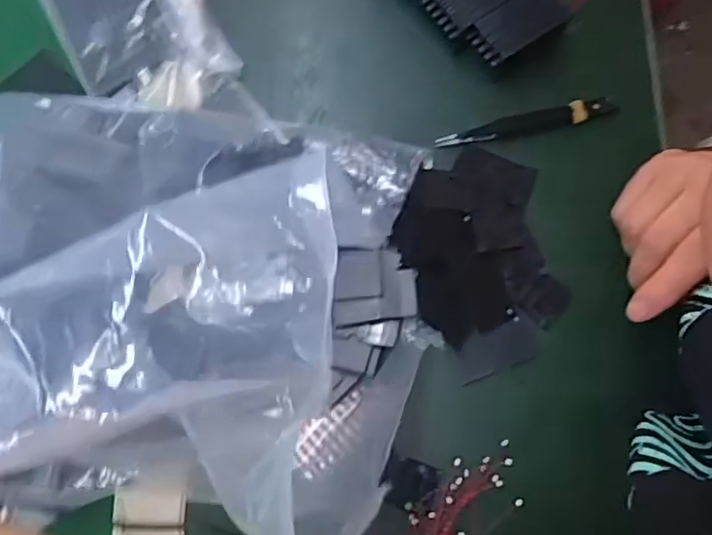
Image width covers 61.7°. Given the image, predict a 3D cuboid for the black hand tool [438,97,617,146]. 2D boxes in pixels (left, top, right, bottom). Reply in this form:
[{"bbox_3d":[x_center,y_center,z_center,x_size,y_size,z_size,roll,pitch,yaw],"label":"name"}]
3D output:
[{"bbox_3d":[0.110,-0.093,0.385,0.118,0.010,0.013,-14,78,-2],"label":"black hand tool"}]

